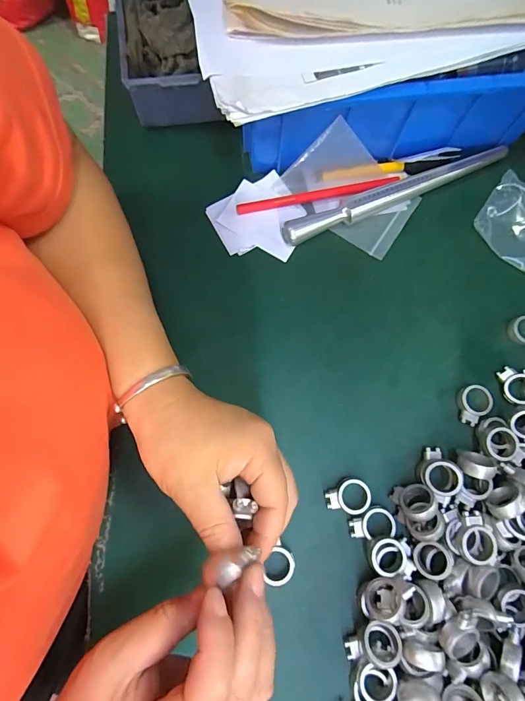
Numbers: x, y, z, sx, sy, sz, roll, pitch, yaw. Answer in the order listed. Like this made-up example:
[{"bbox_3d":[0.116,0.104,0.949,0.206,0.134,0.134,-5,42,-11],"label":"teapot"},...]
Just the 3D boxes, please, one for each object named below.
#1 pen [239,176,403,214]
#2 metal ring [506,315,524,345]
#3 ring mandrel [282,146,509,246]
[{"bbox_3d":[0.053,-0.146,0.350,0.155,0.011,0.013,-12,76,-5],"label":"pen"},{"bbox_3d":[0.233,-0.018,0.327,0.032,0.009,0.024,-7,76,-4],"label":"metal ring"},{"bbox_3d":[0.127,-0.145,0.349,0.231,0.022,0.017,-22,77,-7],"label":"ring mandrel"}]

